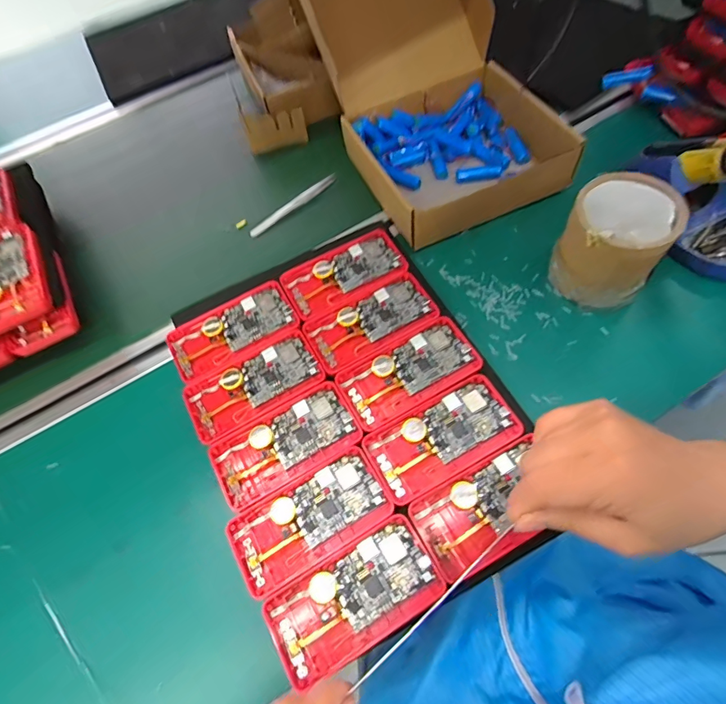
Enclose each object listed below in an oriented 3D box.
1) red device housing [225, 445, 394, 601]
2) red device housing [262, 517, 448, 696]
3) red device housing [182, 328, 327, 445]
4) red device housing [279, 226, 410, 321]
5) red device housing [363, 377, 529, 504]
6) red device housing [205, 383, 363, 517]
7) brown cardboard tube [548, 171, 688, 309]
[{"bbox_3d":[-0.042,0.129,0.329,0.120,0.008,0.061,-30,63,-9],"label":"red device housing"},{"bbox_3d":[-0.006,0.174,0.301,0.120,0.010,0.062,-30,63,-10],"label":"red device housing"},{"bbox_3d":[-0.099,0.029,0.386,0.121,0.009,0.062,-30,63,-9],"label":"red device housing"},{"bbox_3d":[-0.019,-0.079,0.437,0.121,0.018,0.065,-28,62,-8],"label":"red device housing"},{"bbox_3d":[0.065,0.069,0.347,0.121,0.009,0.062,-28,62,-9],"label":"red device housing"},{"bbox_3d":[-0.065,0.077,0.357,0.121,0.008,0.060,-29,63,-9],"label":"red device housing"},{"bbox_3d":[0.222,-0.096,0.386,0.080,0.094,0.080,-1,65,2],"label":"brown cardboard tube"}]

